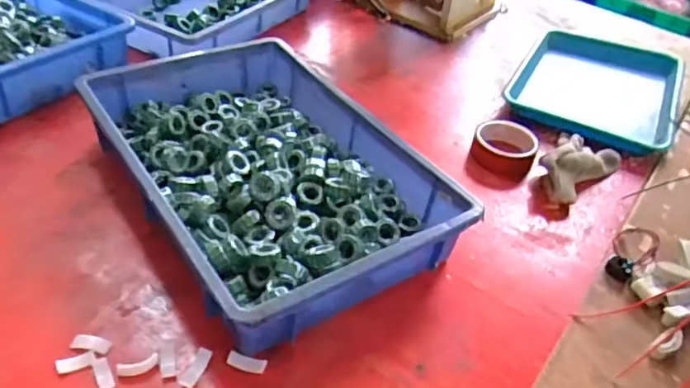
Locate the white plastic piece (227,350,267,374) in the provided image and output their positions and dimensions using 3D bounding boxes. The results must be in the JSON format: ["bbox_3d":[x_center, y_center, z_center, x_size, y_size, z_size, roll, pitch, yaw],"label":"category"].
[{"bbox_3d":[-0.087,0.150,0.508,0.034,0.008,0.013,10,38,6],"label":"white plastic piece"}]

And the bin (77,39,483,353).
[{"bbox_3d":[-0.097,-0.030,0.667,0.280,0.090,0.432,-21,45,-29],"label":"bin"}]

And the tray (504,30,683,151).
[{"bbox_3d":[0.431,-0.190,0.972,0.254,0.041,0.387,22,41,20],"label":"tray"}]

